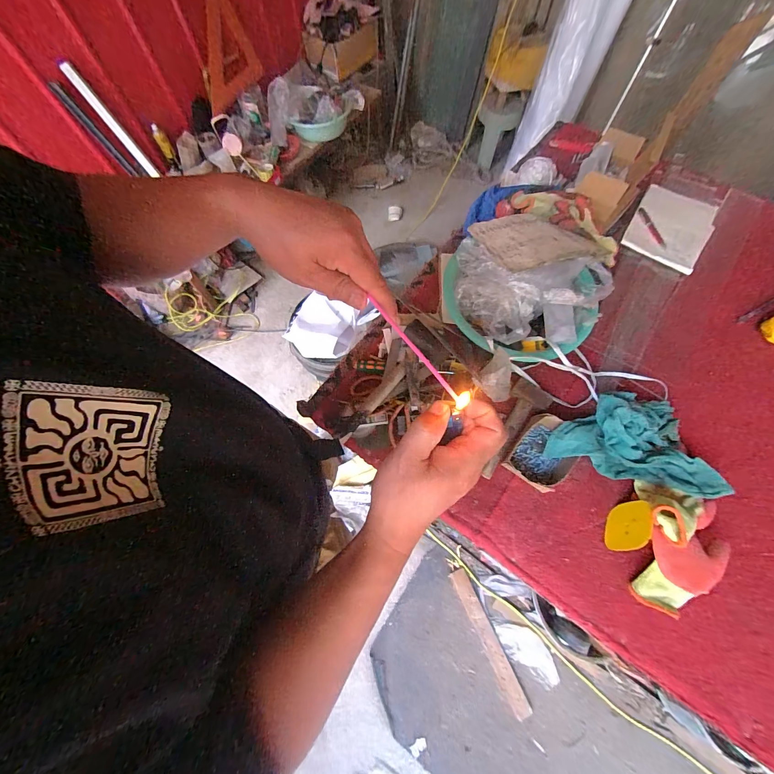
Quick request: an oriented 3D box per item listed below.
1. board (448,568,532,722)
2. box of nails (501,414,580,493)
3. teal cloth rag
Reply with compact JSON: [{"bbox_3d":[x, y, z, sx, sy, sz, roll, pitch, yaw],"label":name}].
[{"bbox_3d":[0.392,0.966,1.246,0.066,0.013,0.512,-25,68,-8],"label":"board"},{"bbox_3d":[0.307,0.131,0.634,0.113,0.046,0.142,36,71,12],"label":"box of nails"},{"bbox_3d":[0.474,0.091,0.640,0.298,0.082,0.178,17,68,5],"label":"teal cloth rag"}]

